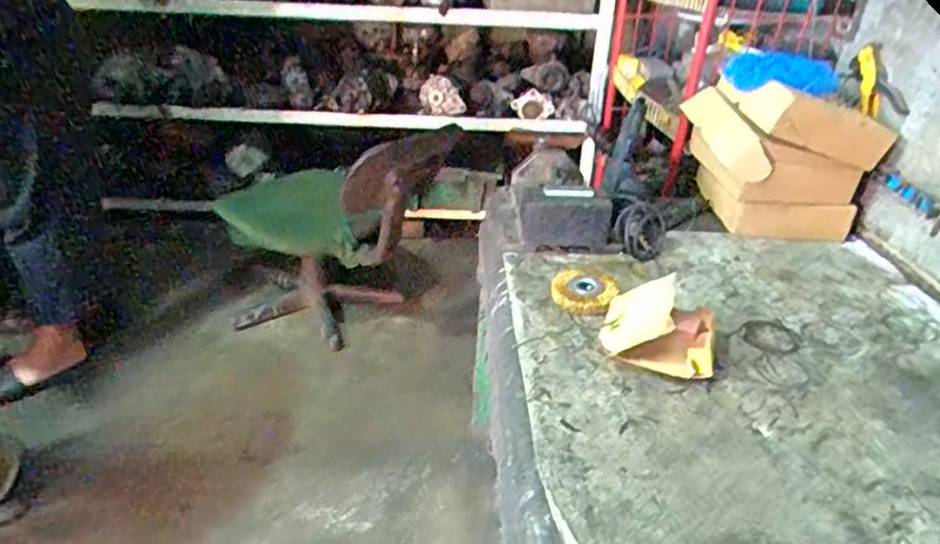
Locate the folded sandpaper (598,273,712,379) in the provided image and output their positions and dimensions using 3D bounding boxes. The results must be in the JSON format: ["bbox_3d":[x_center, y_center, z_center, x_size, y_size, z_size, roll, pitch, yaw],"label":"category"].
[{"bbox_3d":[0.258,0.060,0.861,0.145,0.087,0.136,12,33,14],"label":"folded sandpaper"}]

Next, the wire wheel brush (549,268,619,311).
[{"bbox_3d":[0.174,0.025,0.976,0.097,0.019,0.107,8,32,8],"label":"wire wheel brush"}]

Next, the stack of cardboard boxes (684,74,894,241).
[{"bbox_3d":[0.564,-0.231,1.194,0.219,0.253,0.300,-2,32,-8],"label":"stack of cardboard boxes"}]

